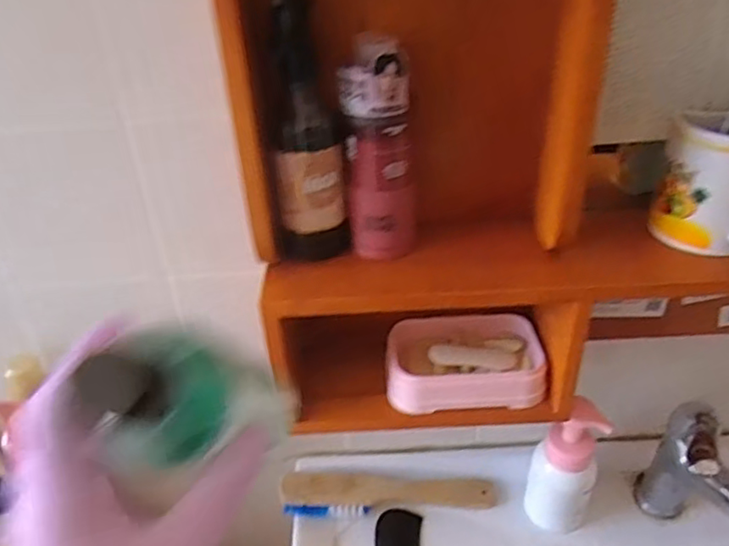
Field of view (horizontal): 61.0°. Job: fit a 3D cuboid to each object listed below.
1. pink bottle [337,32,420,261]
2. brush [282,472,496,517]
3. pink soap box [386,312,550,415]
[{"bbox_3d":[0.013,-0.095,0.470,0.049,0.159,0.059,0,34,6],"label":"pink bottle"},{"bbox_3d":[0.028,0.243,0.680,0.226,0.052,0.033,-4,33,-1],"label":"brush"},{"bbox_3d":[0.090,0.077,0.560,0.137,0.030,0.100,-1,33,3],"label":"pink soap box"}]

